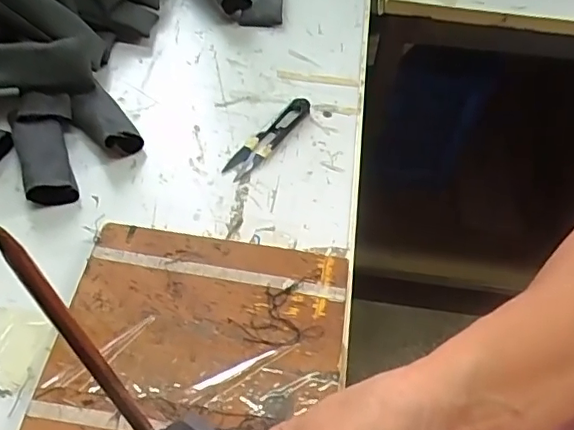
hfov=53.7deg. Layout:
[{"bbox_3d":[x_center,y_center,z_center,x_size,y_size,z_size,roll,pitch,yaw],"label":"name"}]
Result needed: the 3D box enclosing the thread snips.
[{"bbox_3d":[-0.015,-0.066,0.471,0.023,0.011,0.097,33,58,19],"label":"thread snips"}]

